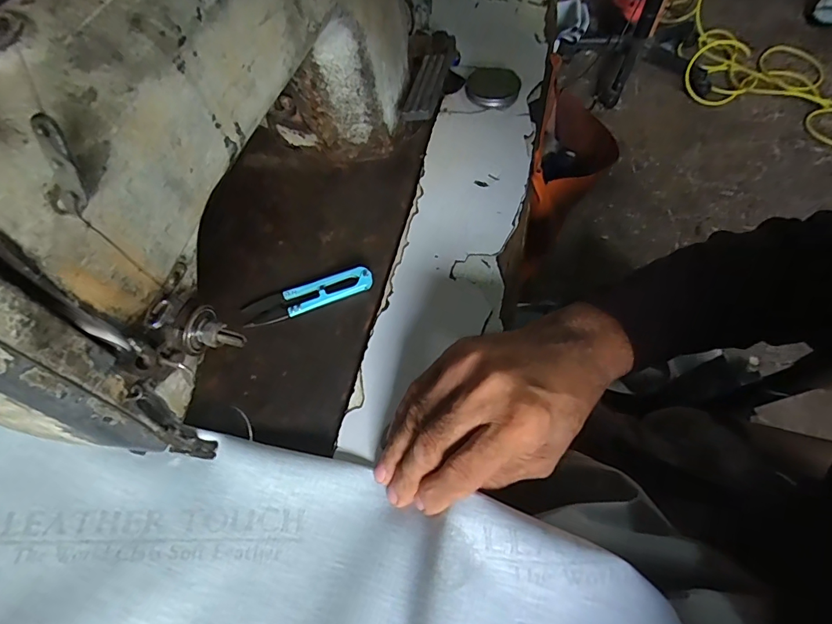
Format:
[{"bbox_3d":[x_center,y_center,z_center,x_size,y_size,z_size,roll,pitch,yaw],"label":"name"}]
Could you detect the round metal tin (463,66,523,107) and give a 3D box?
[{"bbox_3d":[0.079,-0.231,0.471,0.053,0.017,0.054,0,60,0],"label":"round metal tin"}]

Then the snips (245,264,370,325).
[{"bbox_3d":[-0.084,-0.014,0.361,0.100,0.010,0.026,-19,62,-10],"label":"snips"}]

